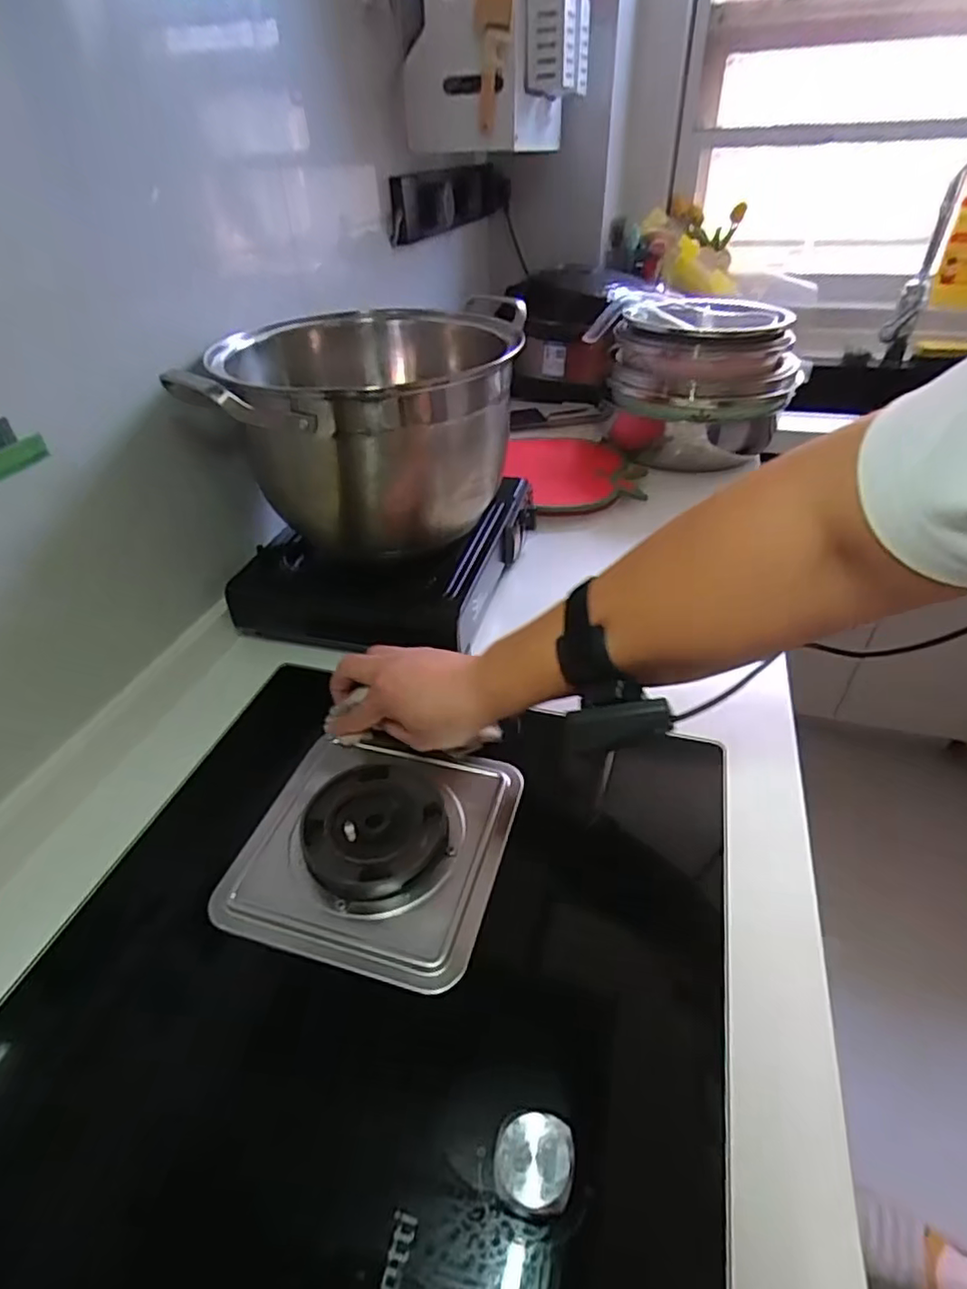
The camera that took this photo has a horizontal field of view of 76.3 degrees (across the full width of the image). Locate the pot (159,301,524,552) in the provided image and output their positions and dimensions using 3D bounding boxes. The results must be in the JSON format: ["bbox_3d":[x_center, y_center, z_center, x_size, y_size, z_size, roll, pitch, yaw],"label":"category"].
[{"bbox_3d":[-0.109,-0.226,0.636,0.277,0.168,0.301,-1,39,1],"label":"pot"}]

